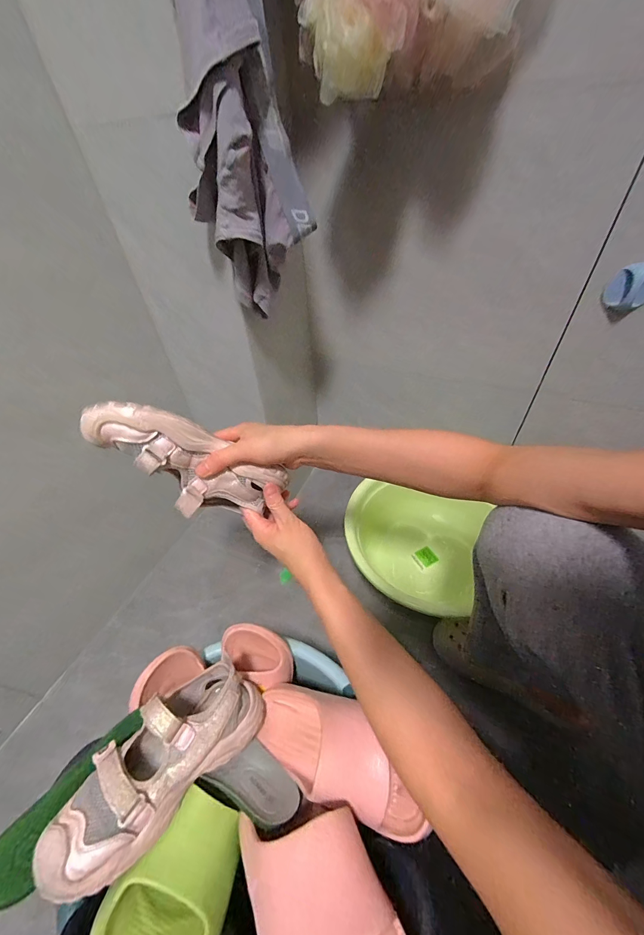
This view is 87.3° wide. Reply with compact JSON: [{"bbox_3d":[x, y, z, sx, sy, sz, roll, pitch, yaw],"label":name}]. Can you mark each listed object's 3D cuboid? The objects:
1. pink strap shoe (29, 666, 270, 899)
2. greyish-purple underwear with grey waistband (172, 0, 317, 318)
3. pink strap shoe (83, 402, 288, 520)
[{"bbox_3d":[-0.171,0.314,0.369,0.095,0.088,0.224,36,43,28],"label":"pink strap shoe"},{"bbox_3d":[-0.090,-0.383,0.376,0.129,0.380,0.070,-11,50,-8],"label":"greyish-purple underwear with grey waistband"},{"bbox_3d":[-0.143,0.000,0.369,0.210,0.072,0.067,31,41,-29],"label":"pink strap shoe"}]

